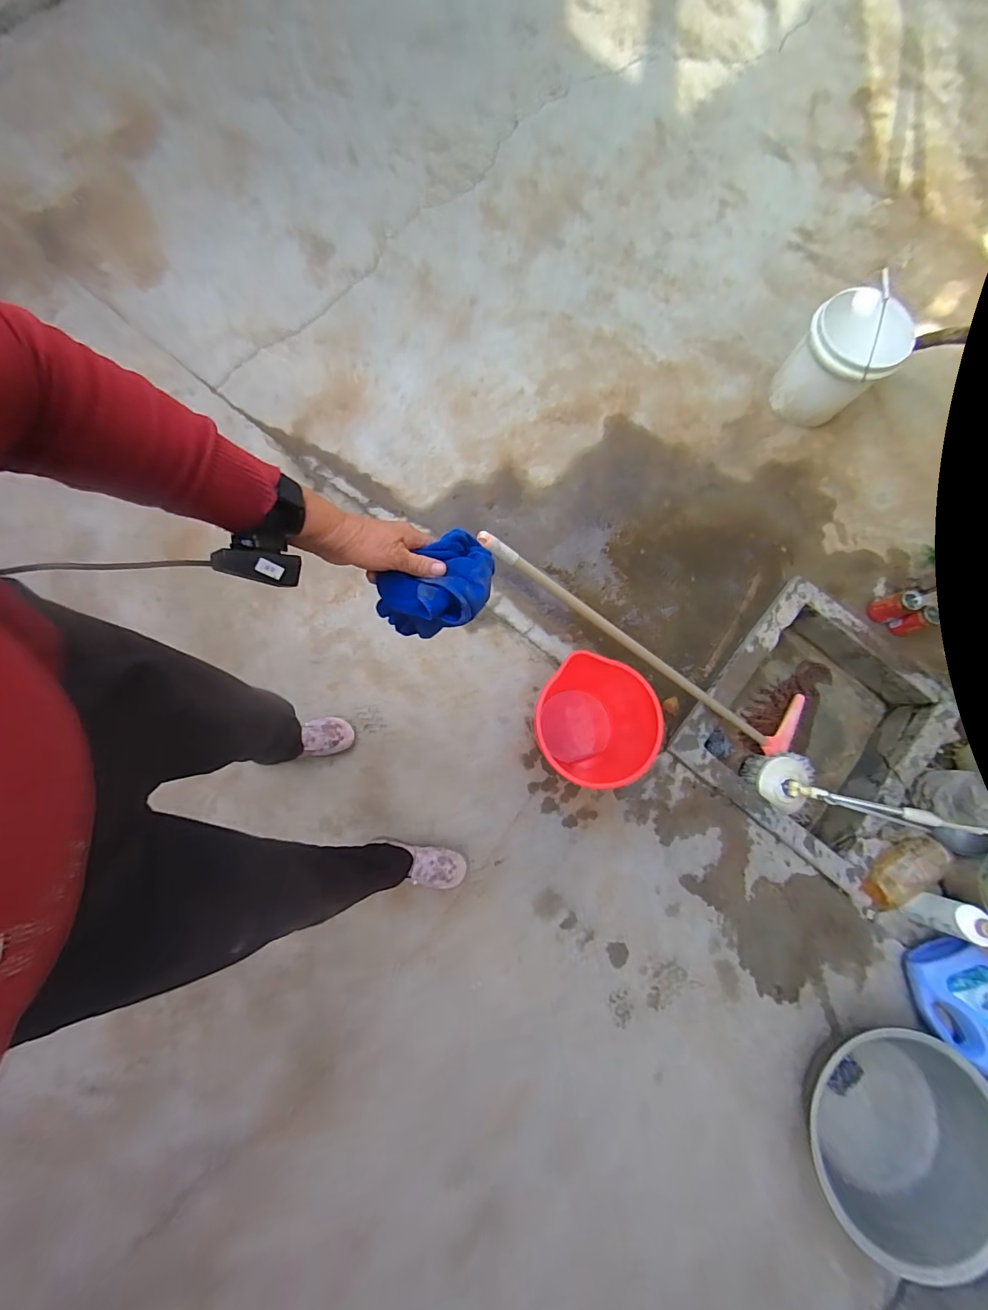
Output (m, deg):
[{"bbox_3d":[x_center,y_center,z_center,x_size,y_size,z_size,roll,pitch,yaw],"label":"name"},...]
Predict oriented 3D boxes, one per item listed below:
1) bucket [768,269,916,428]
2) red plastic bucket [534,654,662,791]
[{"bbox_3d":[0.963,-0.825,1.288,0.239,0.264,0.239,1,78,-3],"label":"bucket"},{"bbox_3d":[0.216,0.155,1.075,0.245,0.274,0.254,1,78,-3],"label":"red plastic bucket"}]

